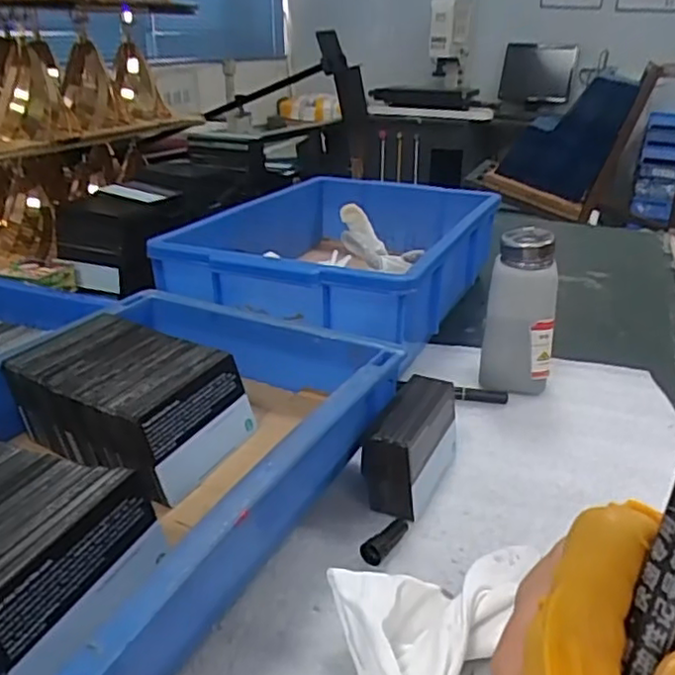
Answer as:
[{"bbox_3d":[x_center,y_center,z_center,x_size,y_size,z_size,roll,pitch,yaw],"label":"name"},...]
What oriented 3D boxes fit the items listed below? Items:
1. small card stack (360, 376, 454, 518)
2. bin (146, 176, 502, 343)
[{"bbox_3d":[0.051,0.067,0.425,0.036,0.055,0.096,13,28,21],"label":"small card stack"},{"bbox_3d":[0.022,-0.094,0.714,0.244,0.099,0.408,12,27,19],"label":"bin"}]

